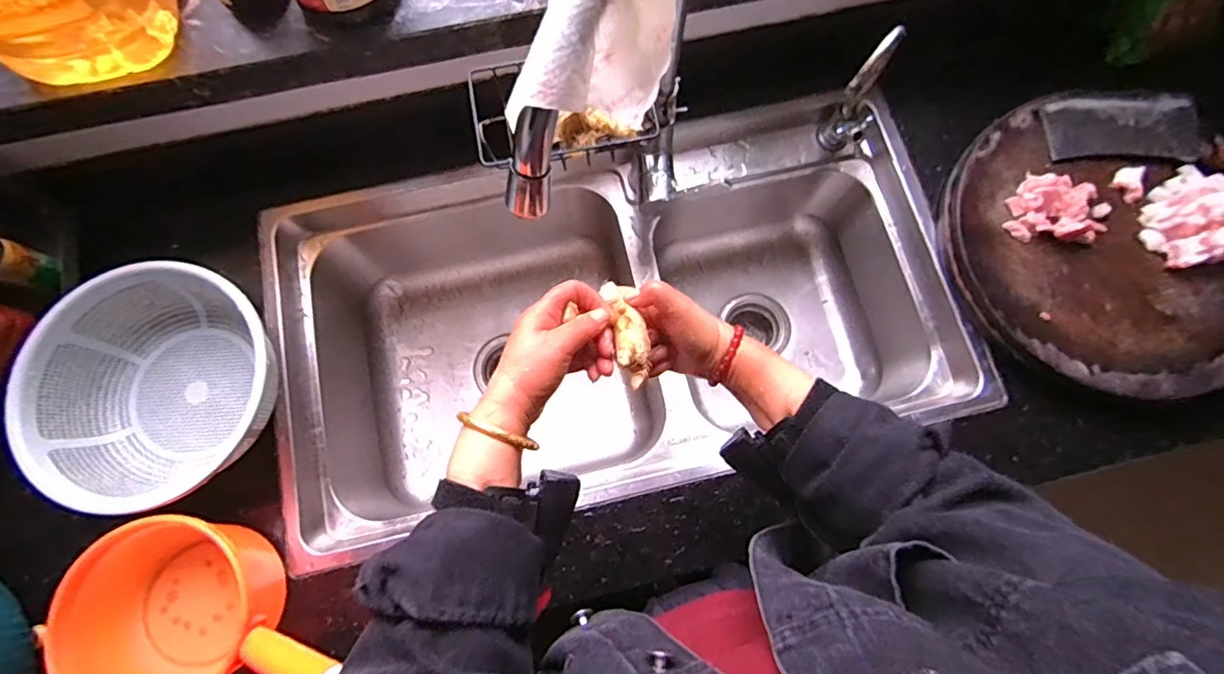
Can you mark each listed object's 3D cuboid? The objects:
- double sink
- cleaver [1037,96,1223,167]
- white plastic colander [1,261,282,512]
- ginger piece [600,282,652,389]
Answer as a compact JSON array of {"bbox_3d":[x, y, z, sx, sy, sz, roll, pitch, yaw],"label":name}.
[{"bbox_3d":[0.006,-0.023,0.723,0.777,0.267,0.420,-13,77,-3],"label":"double sink"},{"bbox_3d":[0.663,-0.250,0.649,0.287,0.019,0.079,1,77,0],"label":"cleaver"},{"bbox_3d":[-0.465,0.042,0.574,0.226,0.089,0.215,0,77,0],"label":"white plastic colander"},{"bbox_3d":[0.013,-0.006,0.435,0.025,0.029,0.086,-14,65,-3],"label":"ginger piece"}]

